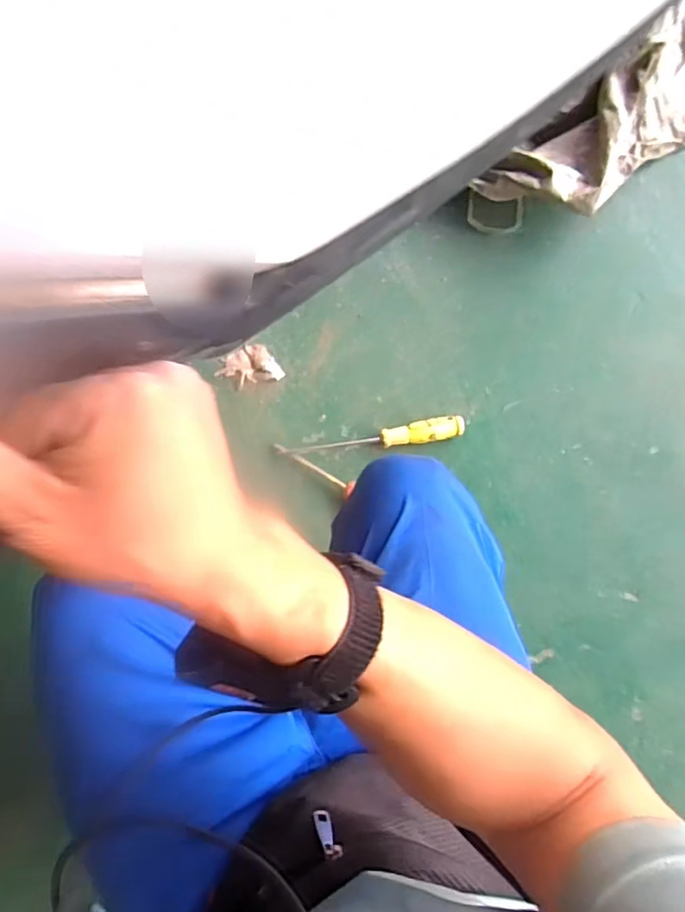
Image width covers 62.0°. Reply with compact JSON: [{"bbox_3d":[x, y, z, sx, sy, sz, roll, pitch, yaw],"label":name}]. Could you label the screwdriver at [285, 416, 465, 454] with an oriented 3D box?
[{"bbox_3d":[0.049,-0.024,0.793,0.244,0.034,0.030,-9,94,1],"label":"screwdriver"}]

